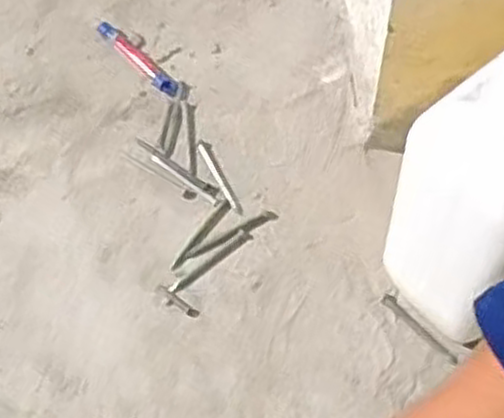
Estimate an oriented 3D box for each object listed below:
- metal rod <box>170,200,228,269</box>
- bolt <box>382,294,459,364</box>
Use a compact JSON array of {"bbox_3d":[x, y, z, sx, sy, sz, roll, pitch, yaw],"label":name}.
[{"bbox_3d":[-0.043,0.020,0.642,0.009,0.004,0.073,34,71,18],"label":"metal rod"},{"bbox_3d":[0.127,0.091,0.596,0.009,0.004,0.070,-40,69,-15],"label":"bolt"}]

